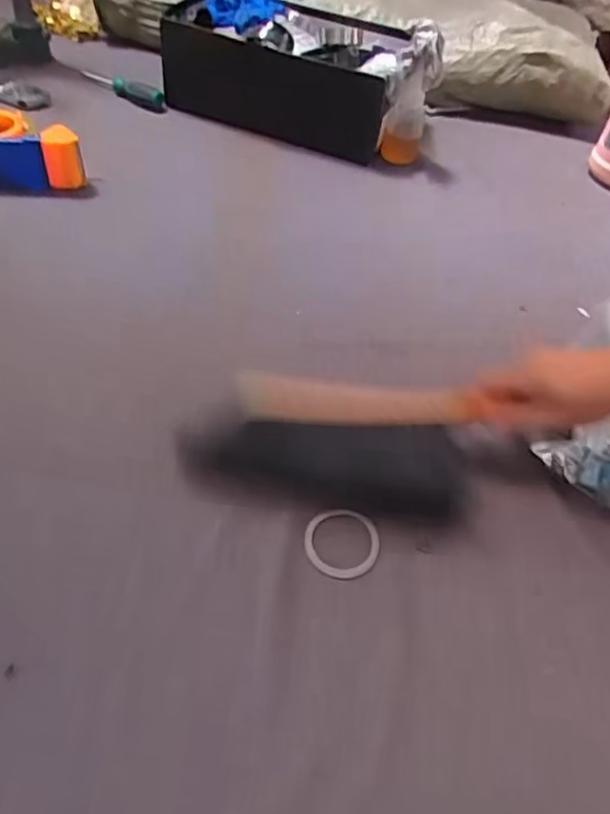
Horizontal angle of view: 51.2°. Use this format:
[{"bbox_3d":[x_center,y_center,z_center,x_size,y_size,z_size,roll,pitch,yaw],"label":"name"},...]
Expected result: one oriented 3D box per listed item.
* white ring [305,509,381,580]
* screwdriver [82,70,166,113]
[{"bbox_3d":[0.028,0.103,0.483,0.056,0.007,0.054,3,48,-3],"label":"white ring"},{"bbox_3d":[-0.296,-0.518,1.027,0.187,0.031,0.030,37,55,25],"label":"screwdriver"}]

